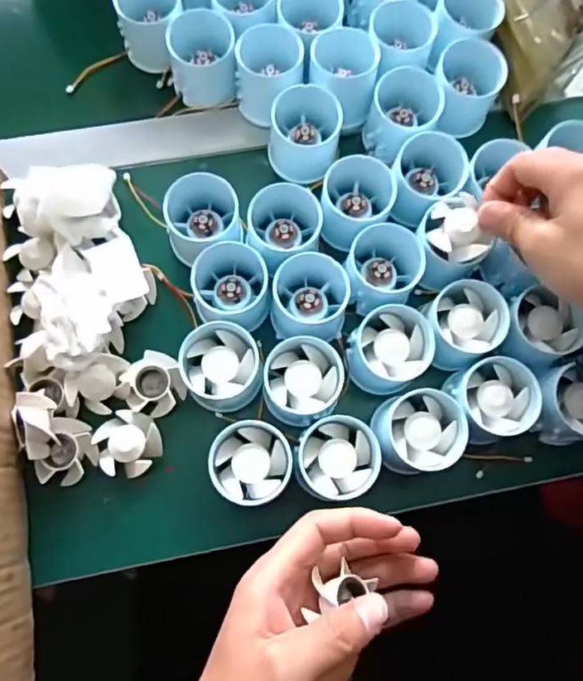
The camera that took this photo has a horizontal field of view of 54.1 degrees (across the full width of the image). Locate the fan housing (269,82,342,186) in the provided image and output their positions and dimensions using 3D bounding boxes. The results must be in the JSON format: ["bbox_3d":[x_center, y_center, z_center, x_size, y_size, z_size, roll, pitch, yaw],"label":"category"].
[{"bbox_3d":[0.010,-0.157,0.434,0.051,0.053,0.050,0,75,-2],"label":"fan housing"}]

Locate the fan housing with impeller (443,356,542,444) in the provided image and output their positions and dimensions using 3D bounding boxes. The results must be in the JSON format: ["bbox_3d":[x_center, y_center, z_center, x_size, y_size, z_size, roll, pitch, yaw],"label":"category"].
[{"bbox_3d":[0.134,0.041,0.389,0.052,0.045,0.049,0,75,-2],"label":"fan housing with impeller"}]

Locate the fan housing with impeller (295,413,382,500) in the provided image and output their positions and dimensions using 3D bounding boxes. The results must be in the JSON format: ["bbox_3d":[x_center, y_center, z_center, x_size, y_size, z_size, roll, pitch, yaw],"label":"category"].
[{"bbox_3d":[0.029,0.079,0.381,0.053,0.044,0.051,0,75,-2],"label":"fan housing with impeller"}]

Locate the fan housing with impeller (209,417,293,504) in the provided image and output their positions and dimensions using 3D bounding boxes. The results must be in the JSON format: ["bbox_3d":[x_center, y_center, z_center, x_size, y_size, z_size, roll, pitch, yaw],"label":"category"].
[{"bbox_3d":[-0.026,0.081,0.378,0.050,0.044,0.051,0,75,-2],"label":"fan housing with impeller"}]

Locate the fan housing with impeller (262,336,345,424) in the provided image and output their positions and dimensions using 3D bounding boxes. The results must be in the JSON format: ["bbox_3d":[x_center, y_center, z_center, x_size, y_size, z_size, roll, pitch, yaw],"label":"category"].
[{"bbox_3d":[0.008,0.029,0.393,0.052,0.043,0.053,0,75,-2],"label":"fan housing with impeller"}]

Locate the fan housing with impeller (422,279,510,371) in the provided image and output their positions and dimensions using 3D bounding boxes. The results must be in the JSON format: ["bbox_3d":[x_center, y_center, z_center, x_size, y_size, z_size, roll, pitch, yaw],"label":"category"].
[{"bbox_3d":[0.119,-0.010,0.402,0.053,0.044,0.051,0,75,-2],"label":"fan housing with impeller"}]

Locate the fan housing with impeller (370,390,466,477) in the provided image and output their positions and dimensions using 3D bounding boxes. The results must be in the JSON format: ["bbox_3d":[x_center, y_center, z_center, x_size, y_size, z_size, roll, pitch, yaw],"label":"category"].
[{"bbox_3d":[0.083,0.063,0.386,0.056,0.046,0.051,0,75,-2],"label":"fan housing with impeller"}]

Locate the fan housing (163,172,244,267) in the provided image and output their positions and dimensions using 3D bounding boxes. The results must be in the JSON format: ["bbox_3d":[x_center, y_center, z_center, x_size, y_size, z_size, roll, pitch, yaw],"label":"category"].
[{"bbox_3d":[-0.064,-0.088,0.415,0.057,0.050,0.066,-9,76,-4],"label":"fan housing"}]

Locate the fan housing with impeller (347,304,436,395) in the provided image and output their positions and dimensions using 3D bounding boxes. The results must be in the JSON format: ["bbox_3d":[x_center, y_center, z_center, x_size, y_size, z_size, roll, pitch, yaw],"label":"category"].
[{"bbox_3d":[0.067,0.007,0.396,0.053,0.047,0.051,0,75,-2],"label":"fan housing with impeller"}]

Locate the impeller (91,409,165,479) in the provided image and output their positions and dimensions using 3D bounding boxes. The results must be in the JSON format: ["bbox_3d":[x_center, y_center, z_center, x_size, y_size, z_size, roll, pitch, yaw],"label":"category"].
[{"bbox_3d":[-0.111,0.071,0.390,0.041,0.017,0.043,0,75,-2],"label":"impeller"}]

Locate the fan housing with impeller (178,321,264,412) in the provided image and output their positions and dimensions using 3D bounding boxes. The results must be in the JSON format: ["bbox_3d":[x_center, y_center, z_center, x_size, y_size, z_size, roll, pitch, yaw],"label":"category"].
[{"bbox_3d":[-0.047,0.019,0.392,0.050,0.047,0.052,0,75,-2],"label":"fan housing with impeller"}]

